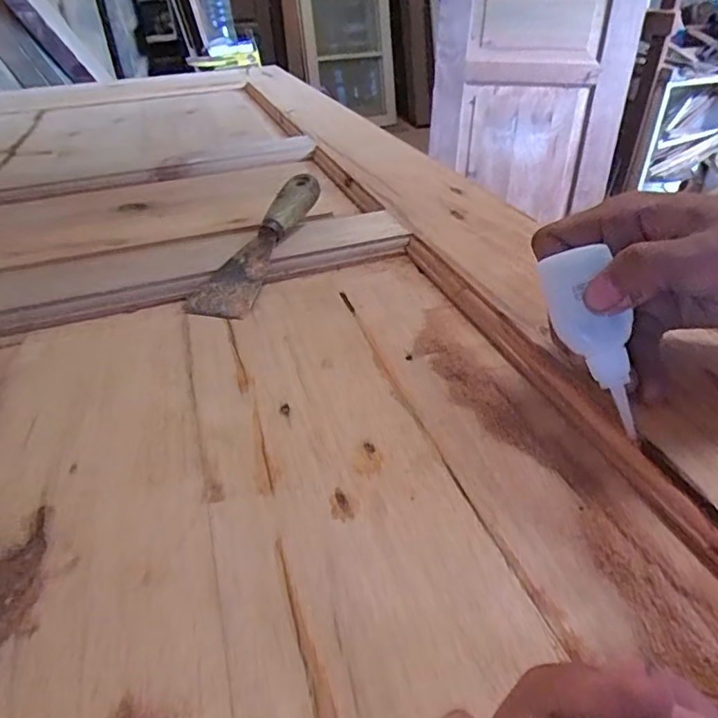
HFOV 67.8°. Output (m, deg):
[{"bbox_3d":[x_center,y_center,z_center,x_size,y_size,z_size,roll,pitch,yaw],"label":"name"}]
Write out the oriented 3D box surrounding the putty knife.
[{"bbox_3d":[-0.076,-0.095,0.413,0.052,0.034,0.177,6,38,16],"label":"putty knife"}]

